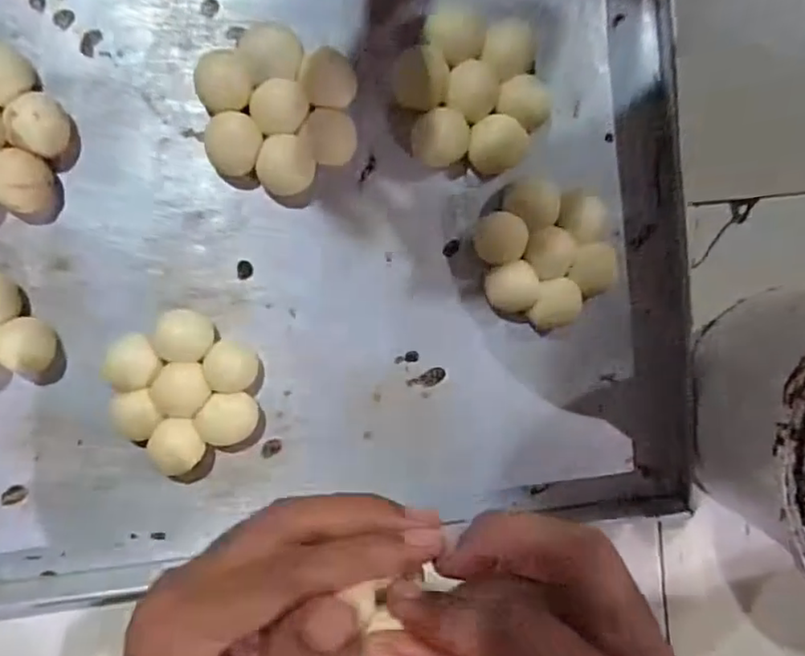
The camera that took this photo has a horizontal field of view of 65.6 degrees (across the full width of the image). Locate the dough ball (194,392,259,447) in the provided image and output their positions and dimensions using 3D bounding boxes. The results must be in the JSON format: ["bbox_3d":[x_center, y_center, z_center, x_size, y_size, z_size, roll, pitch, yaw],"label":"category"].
[{"bbox_3d":[-0.125,0.064,0.448,0.038,0.022,0.039,-1,95,-6],"label":"dough ball"}]

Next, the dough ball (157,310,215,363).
[{"bbox_3d":[-0.151,0.005,0.440,0.035,0.024,0.035,-1,95,-6],"label":"dough ball"}]

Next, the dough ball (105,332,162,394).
[{"bbox_3d":[-0.186,0.024,0.439,0.035,0.027,0.039,31,91,-8],"label":"dough ball"}]

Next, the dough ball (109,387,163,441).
[{"bbox_3d":[-0.185,0.059,0.440,0.032,0.023,0.036,-26,97,-4],"label":"dough ball"}]

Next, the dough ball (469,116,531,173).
[{"bbox_3d":[0.067,-0.132,0.453,0.039,0.030,0.038,-1,95,-6],"label":"dough ball"}]

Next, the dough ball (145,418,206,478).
[{"bbox_3d":[-0.159,0.082,0.444,0.040,0.024,0.038,-1,95,-6],"label":"dough ball"}]

